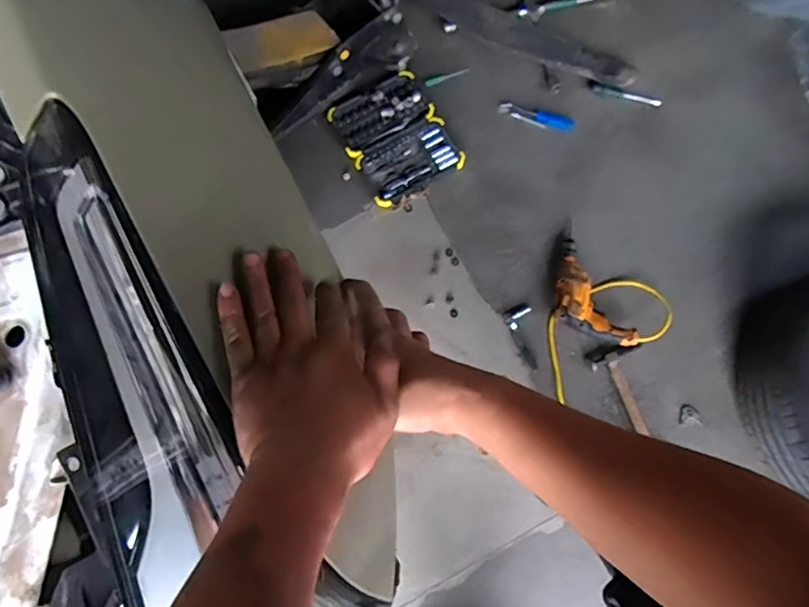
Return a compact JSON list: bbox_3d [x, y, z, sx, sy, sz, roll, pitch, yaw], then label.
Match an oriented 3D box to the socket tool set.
[{"bbox_3d":[-0.023,-0.440,1.429,0.251,0.034,0.318,-28,77,-4],"label":"socket tool set"}]

